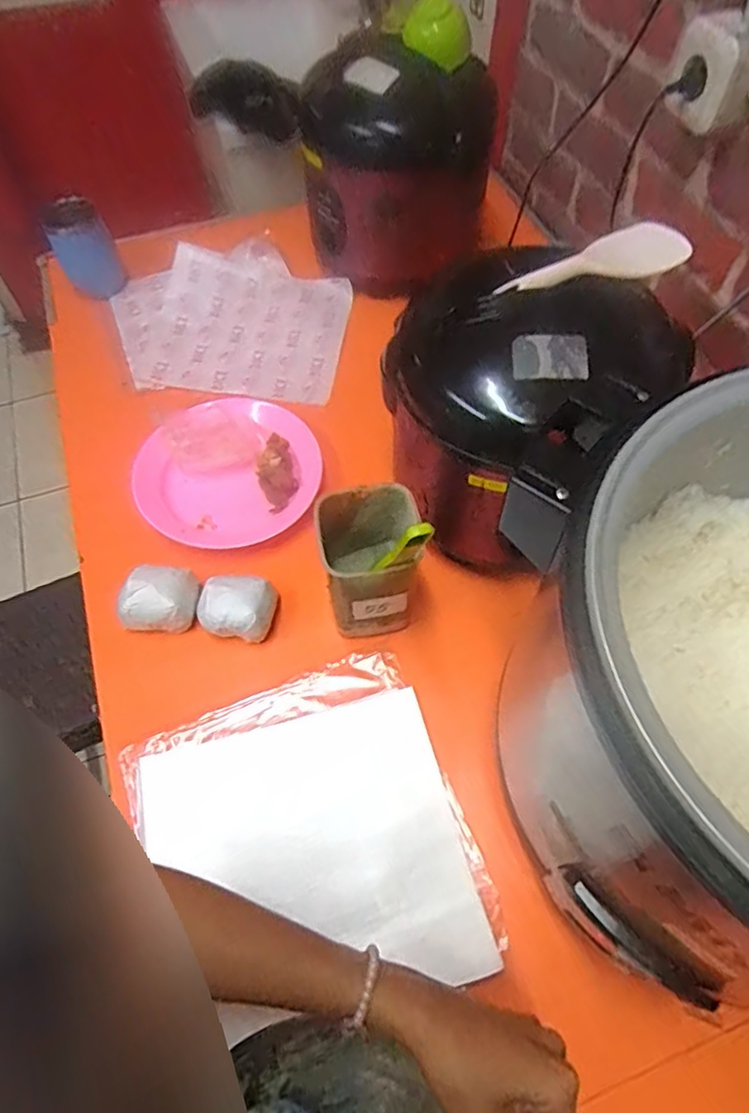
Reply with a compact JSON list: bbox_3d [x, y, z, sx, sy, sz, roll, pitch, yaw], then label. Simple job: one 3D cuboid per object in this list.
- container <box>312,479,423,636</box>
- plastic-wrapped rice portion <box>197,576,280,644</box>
[{"bbox_3d":[-0.005,0.008,0.602,0.088,0.138,0.096,-7,60,-2],"label":"container"},{"bbox_3d":[-0.145,0.051,0.633,0.080,0.043,0.064,3,60,3],"label":"plastic-wrapped rice portion"}]

